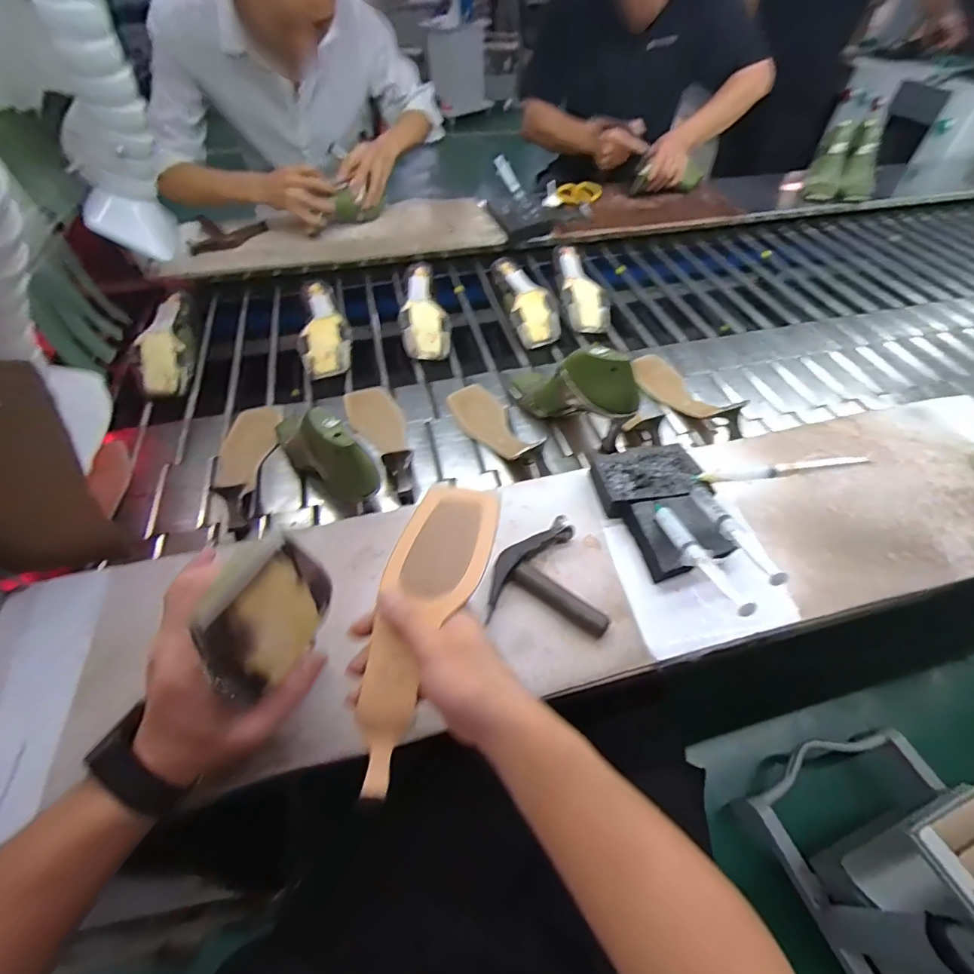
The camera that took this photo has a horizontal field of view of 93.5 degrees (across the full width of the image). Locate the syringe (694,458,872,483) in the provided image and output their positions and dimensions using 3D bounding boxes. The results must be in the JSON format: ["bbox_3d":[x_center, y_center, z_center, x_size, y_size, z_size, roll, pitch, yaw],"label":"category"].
[{"bbox_3d":[0.325,-0.018,0.516,0.166,0.016,0.020,-7,48,25],"label":"syringe"}]

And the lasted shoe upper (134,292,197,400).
[{"bbox_3d":[-0.557,-0.251,0.805,0.069,0.079,0.231,-13,53,-10],"label":"lasted shoe upper"}]

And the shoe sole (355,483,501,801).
[{"bbox_3d":[-0.058,0.109,0.360,0.075,0.025,0.232,17,78,14],"label":"shoe sole"}]

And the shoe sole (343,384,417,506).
[{"bbox_3d":[-0.155,-0.091,0.697,0.076,0.045,0.235,-24,56,-17],"label":"shoe sole"}]

